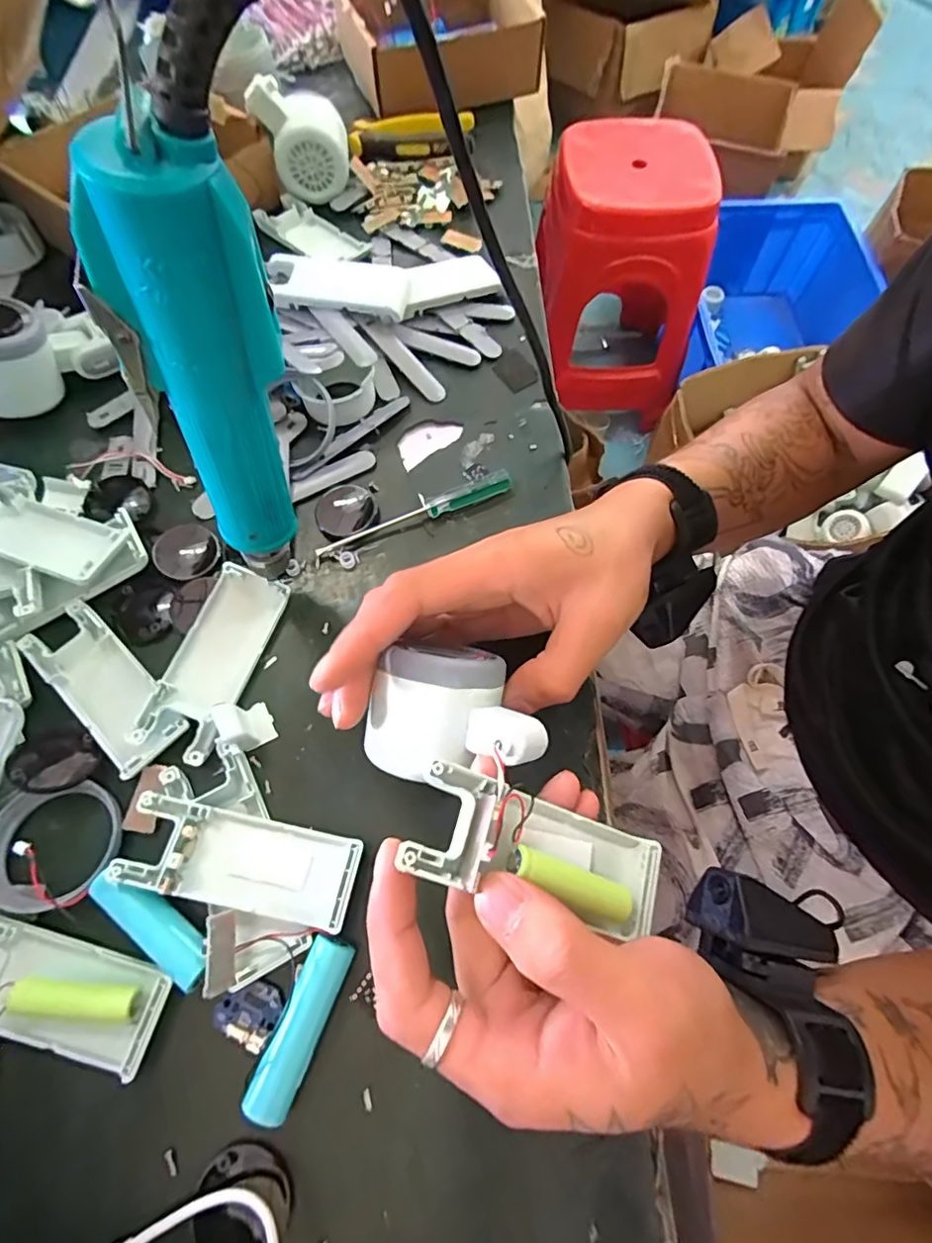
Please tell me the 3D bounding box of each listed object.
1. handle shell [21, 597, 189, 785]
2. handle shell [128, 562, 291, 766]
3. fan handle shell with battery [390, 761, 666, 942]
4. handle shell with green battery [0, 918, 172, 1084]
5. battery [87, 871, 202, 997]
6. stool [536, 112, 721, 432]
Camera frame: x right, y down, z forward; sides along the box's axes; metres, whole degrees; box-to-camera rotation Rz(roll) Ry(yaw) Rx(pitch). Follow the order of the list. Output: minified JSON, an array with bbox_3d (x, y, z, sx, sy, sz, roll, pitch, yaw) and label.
[{"bbox_3d":[-0.192,0.033,0.295,0.102,0.011,0.040,40,71,16],"label":"handle shell"},{"bbox_3d":[-0.135,0.019,0.300,0.039,0.015,0.102,17,67,7],"label":"handle shell"},{"bbox_3d":[0.029,0.085,0.209,0.101,0.018,0.038,24,65,-19],"label":"fan handle shell with battery"},{"bbox_3d":[-0.182,0.158,0.240,0.102,0.013,0.038,15,66,6],"label":"handle shell with green battery"},{"bbox_3d":[-0.139,0.134,0.249,0.063,0.015,0.020,35,70,14],"label":"battery"},{"bbox_3d":[0.306,-0.686,1.143,0.302,0.418,0.309,-2,66,-2],"label":"stool"}]

